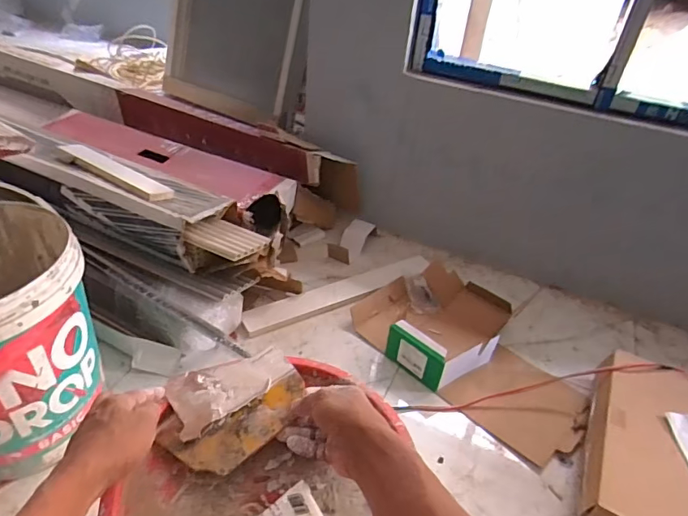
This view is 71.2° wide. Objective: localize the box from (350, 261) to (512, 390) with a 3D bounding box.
[{"bbox_3d":[0.215,0.124,1.137,0.311,0.100,0.316,31,44,28],"label":"box"}]

